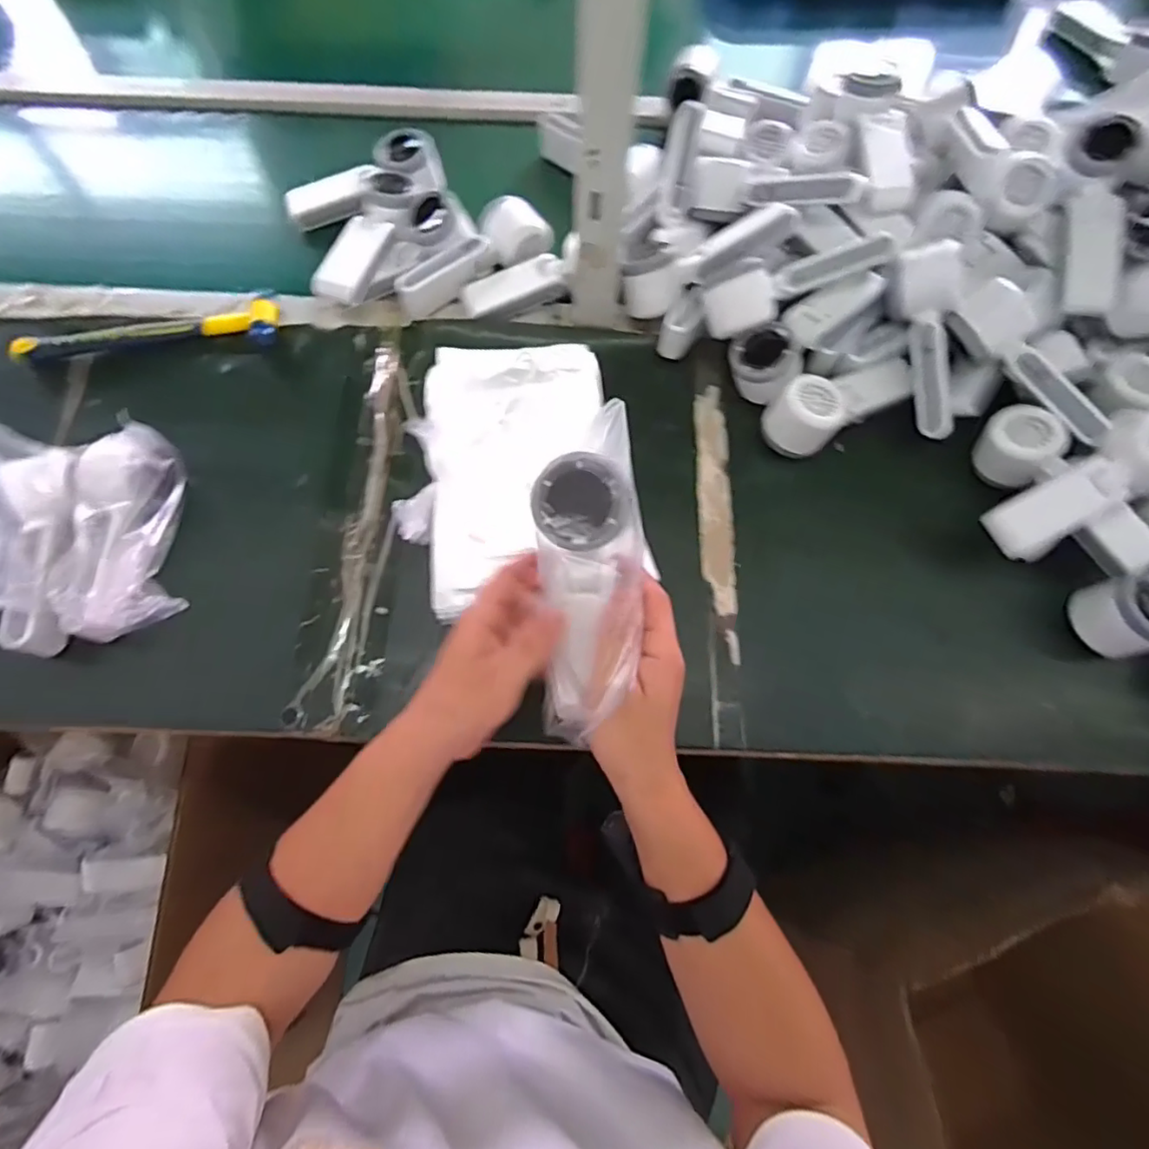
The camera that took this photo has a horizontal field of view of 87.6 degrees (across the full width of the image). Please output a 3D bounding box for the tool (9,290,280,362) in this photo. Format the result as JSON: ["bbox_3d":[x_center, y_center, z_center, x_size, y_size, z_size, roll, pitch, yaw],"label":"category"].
[{"bbox_3d":[-0.416,-0.234,0.591,0.246,0.026,0.043,-11,70,-5],"label":"tool"}]

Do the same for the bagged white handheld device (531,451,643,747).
[{"bbox_3d":[0.006,0.012,0.358,0.066,0.043,0.163,0,92,-1],"label":"bagged white handheld device"}]

